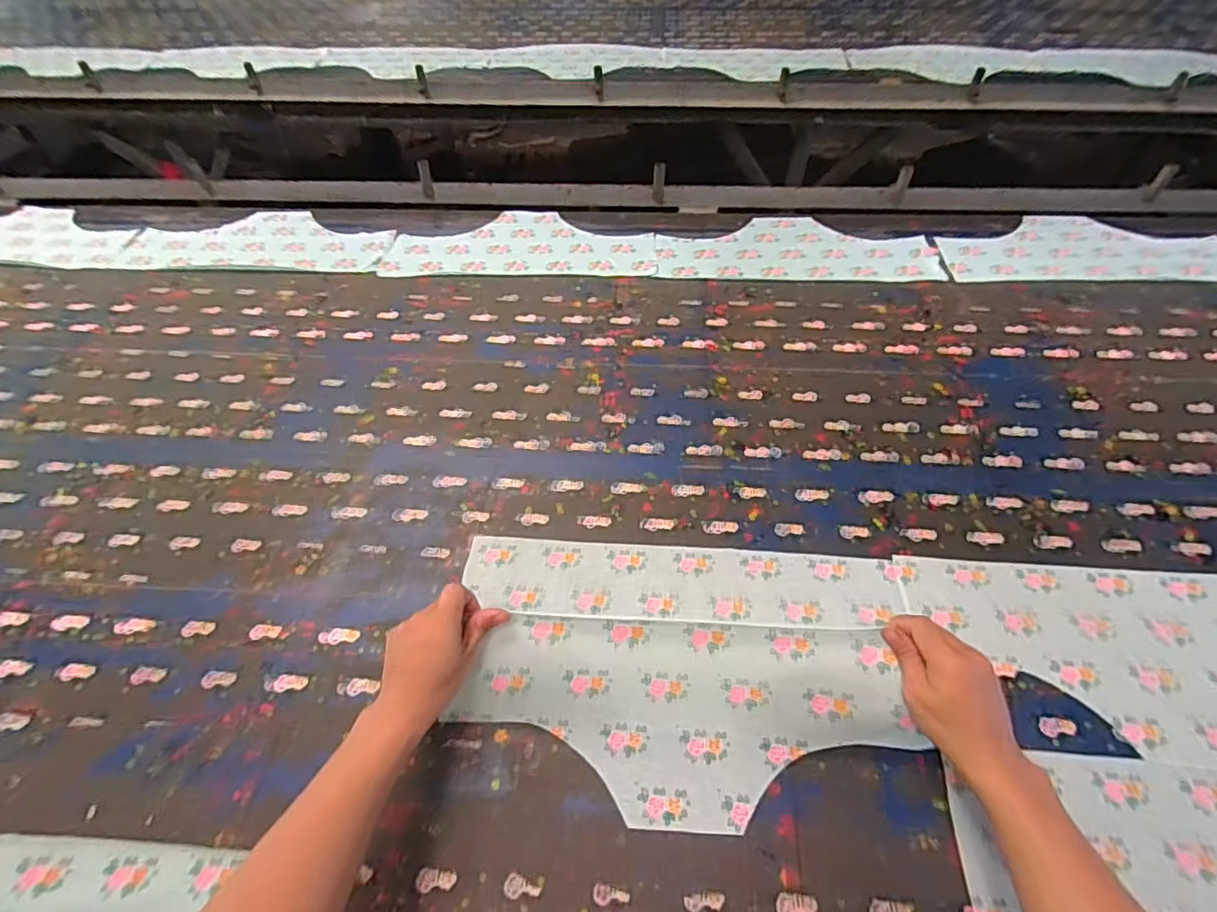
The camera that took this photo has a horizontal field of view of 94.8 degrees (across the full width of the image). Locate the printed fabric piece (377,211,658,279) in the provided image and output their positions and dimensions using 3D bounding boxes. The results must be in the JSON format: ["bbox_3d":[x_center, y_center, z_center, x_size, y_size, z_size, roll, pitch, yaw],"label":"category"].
[{"bbox_3d":[-0.158,-0.387,1.019,0.477,0.008,0.195,2,52,4],"label":"printed fabric piece"}]

